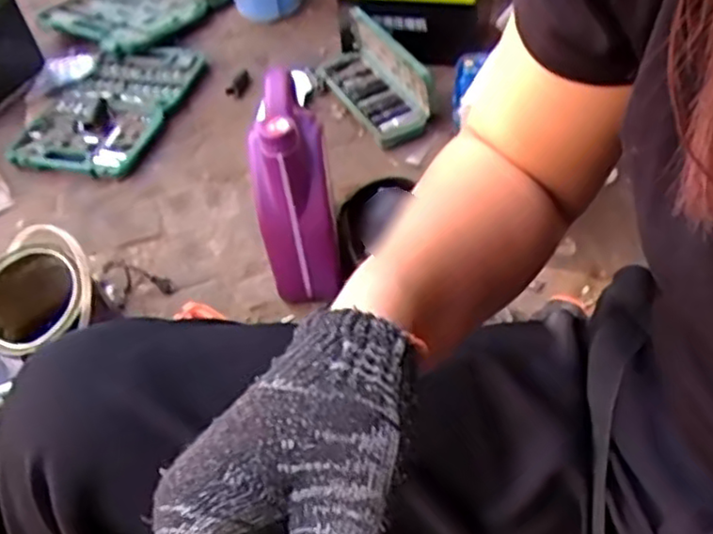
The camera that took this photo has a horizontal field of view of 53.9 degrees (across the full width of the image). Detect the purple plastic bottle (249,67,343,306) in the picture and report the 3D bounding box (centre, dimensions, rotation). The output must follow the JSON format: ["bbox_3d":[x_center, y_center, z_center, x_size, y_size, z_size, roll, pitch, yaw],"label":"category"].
[{"bbox_3d":[-0.083,-0.104,0.925,0.092,0.274,0.158,-8,48,0],"label":"purple plastic bottle"}]

